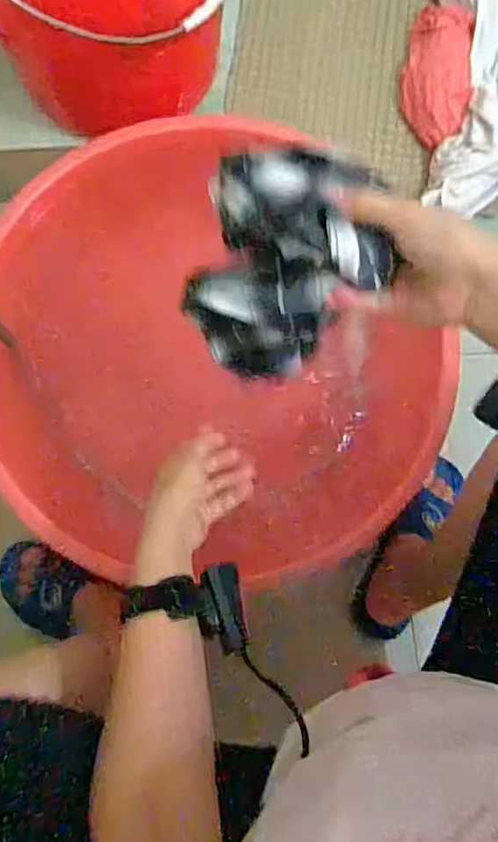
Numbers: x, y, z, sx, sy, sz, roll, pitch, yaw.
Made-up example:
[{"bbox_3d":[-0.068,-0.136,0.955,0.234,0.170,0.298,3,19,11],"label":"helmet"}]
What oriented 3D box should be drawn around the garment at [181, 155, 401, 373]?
[{"bbox_3d":[0.027,-0.107,0.408,0.124,0.090,0.135,0,78,-1],"label":"garment"}]

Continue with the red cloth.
[{"bbox_3d":[0.253,-0.467,0.812,0.084,0.047,0.191,8,78,0],"label":"red cloth"}]

